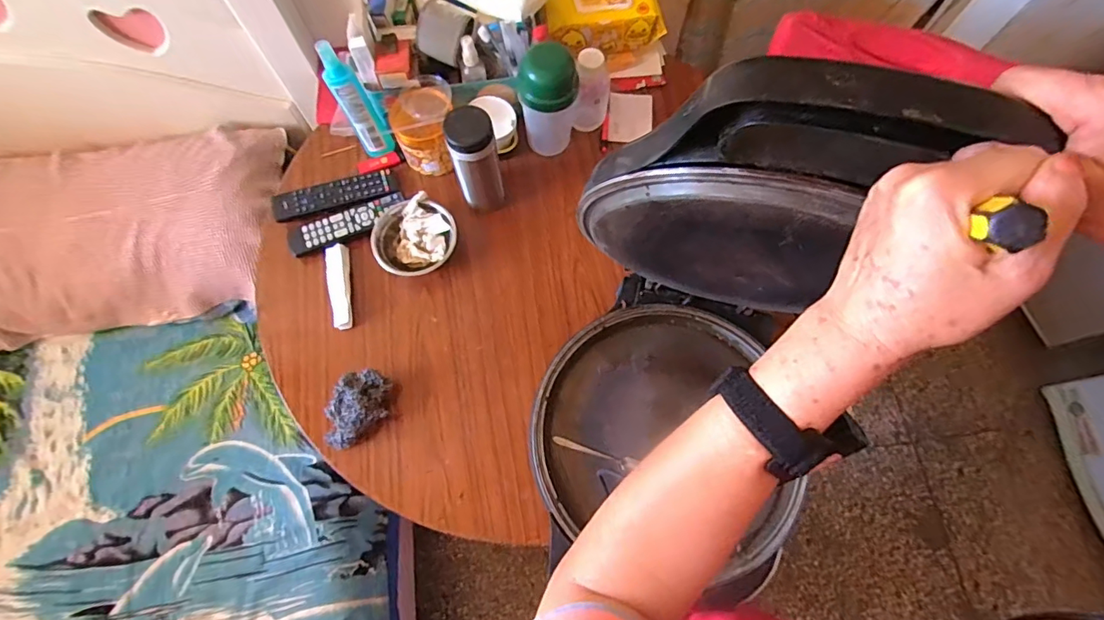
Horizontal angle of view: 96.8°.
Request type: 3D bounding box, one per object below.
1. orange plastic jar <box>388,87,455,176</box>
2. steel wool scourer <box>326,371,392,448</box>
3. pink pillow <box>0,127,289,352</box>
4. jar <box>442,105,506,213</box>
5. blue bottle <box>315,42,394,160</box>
[{"bbox_3d":[-0.204,-0.283,0.785,0.086,0.097,0.088,0,72,0],"label":"orange plastic jar"},{"bbox_3d":[-0.270,0.138,0.678,0.067,0.048,0.110,27,74,9],"label":"steel wool scourer"},{"bbox_3d":[-0.834,-0.146,0.952,0.629,0.171,0.337,-11,72,-3],"label":"pink pillow"},{"bbox_3d":[-0.111,-0.219,0.729,0.067,0.171,0.067,-10,72,-3],"label":"jar"},{"bbox_3d":[-0.294,-0.311,0.741,0.046,0.199,0.036,-21,73,-6],"label":"blue bottle"}]

